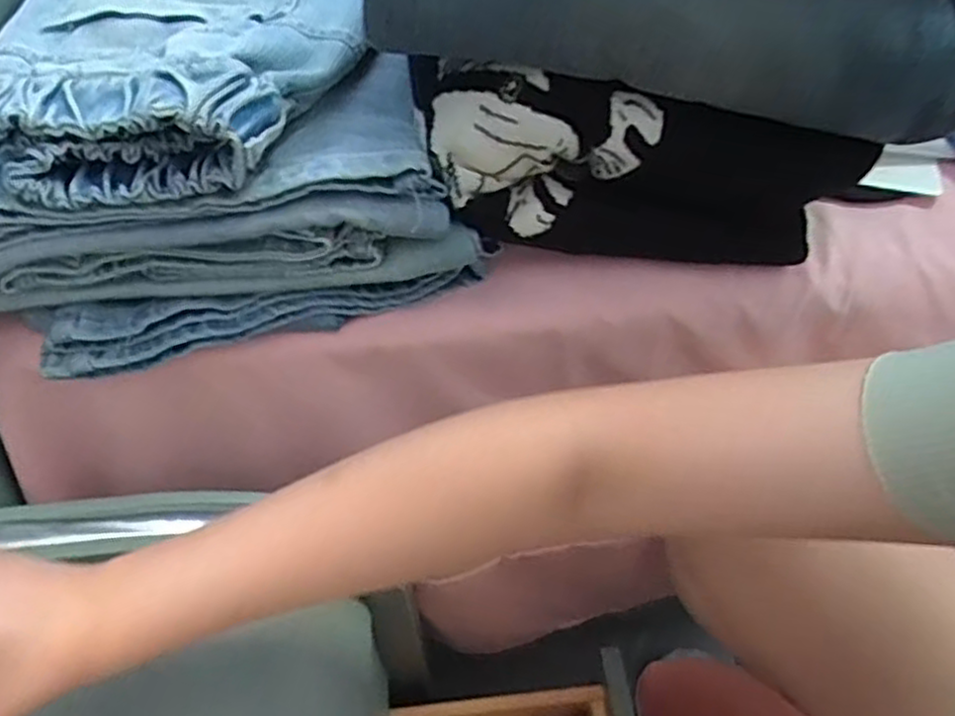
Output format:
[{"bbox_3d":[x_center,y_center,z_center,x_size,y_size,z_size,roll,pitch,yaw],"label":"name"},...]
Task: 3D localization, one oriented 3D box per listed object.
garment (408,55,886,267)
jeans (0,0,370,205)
[{"bbox_3d":[0.081,-0.094,0.388,0.227,0.100,0.041,11,50,-8],"label":"garment"},{"bbox_3d":[-0.163,-0.179,0.398,0.183,0.038,0.251,-9,51,-7],"label":"jeans"}]

